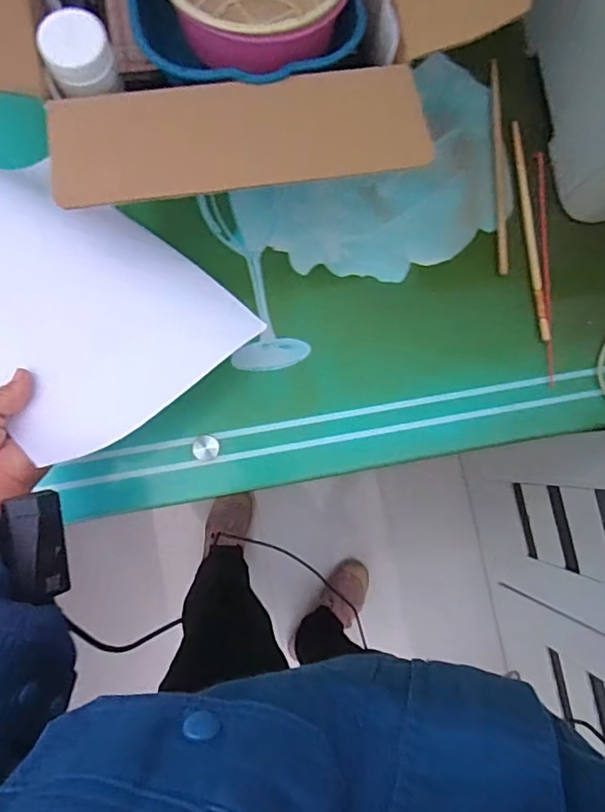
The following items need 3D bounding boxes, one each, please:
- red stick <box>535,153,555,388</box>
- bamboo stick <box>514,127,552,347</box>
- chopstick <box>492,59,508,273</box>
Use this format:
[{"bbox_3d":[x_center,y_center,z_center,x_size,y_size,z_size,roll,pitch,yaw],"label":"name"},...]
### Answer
[{"bbox_3d":[0.255,-0.145,0.571,0.011,0.004,0.248,-1,85,-4],"label":"red stick"},{"bbox_3d":[0.239,-0.185,0.572,0.010,0.004,0.234,-5,85,-5],"label":"bamboo stick"},{"bbox_3d":[0.209,-0.253,0.575,0.011,0.006,0.232,1,85,-4],"label":"chopstick"}]

